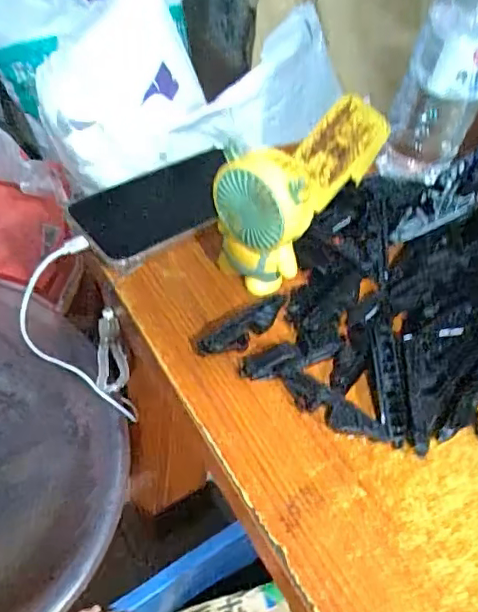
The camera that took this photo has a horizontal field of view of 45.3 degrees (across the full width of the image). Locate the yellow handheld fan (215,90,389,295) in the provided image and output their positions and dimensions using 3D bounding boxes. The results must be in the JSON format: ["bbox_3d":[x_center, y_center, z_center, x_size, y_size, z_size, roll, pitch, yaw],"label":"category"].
[{"bbox_3d":[0.050,-0.100,0.450,0.067,0.097,0.175,31,52,15],"label":"yellow handheld fan"}]

